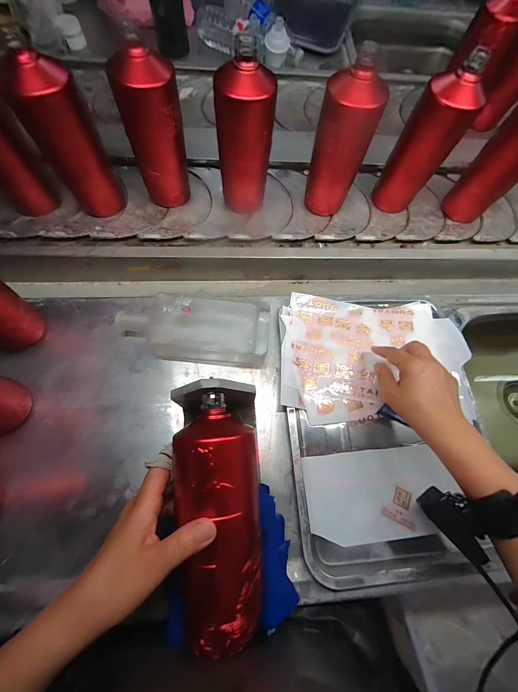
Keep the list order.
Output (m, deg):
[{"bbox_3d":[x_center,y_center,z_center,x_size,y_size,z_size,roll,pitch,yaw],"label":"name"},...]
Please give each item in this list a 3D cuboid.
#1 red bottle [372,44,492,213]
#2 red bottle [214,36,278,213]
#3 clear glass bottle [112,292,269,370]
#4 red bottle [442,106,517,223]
[{"bbox_3d":[0.265,-0.320,0.440,0.072,0.205,0.063,-5,71,-4],"label":"red bottle"},{"bbox_3d":[-0.024,-0.309,0.411,0.073,0.195,0.069,38,73,10],"label":"red bottle"},{"bbox_3d":[-0.095,-0.024,0.403,0.226,0.043,0.096,2,71,-2],"label":"clear glass bottle"},{"bbox_3d":[0.411,-0.308,0.441,0.078,0.203,0.082,-39,77,-14],"label":"red bottle"}]

